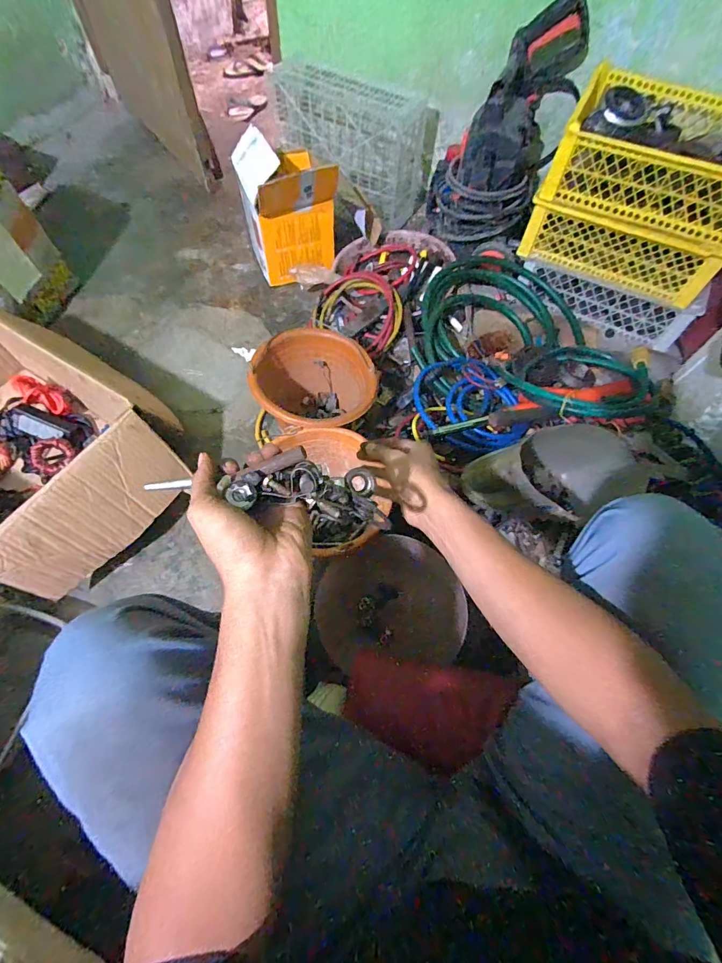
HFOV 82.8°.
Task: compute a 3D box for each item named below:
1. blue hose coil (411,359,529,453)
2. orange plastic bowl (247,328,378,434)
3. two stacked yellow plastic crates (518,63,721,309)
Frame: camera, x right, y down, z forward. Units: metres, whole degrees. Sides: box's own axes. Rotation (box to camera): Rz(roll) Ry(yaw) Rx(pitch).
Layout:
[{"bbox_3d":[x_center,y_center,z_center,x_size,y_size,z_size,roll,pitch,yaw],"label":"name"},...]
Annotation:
[{"bbox_3d":[0.220,-0.173,0.880,0.217,0.046,0.236,-11,65,-8],"label":"blue hose coil"},{"bbox_3d":[-0.096,-0.178,0.889,0.236,0.178,0.234,1,63,-2],"label":"orange plastic bowl"},{"bbox_3d":[0.664,-0.662,0.949,0.432,0.278,0.327,31,66,12],"label":"two stacked yellow plastic crates"}]

